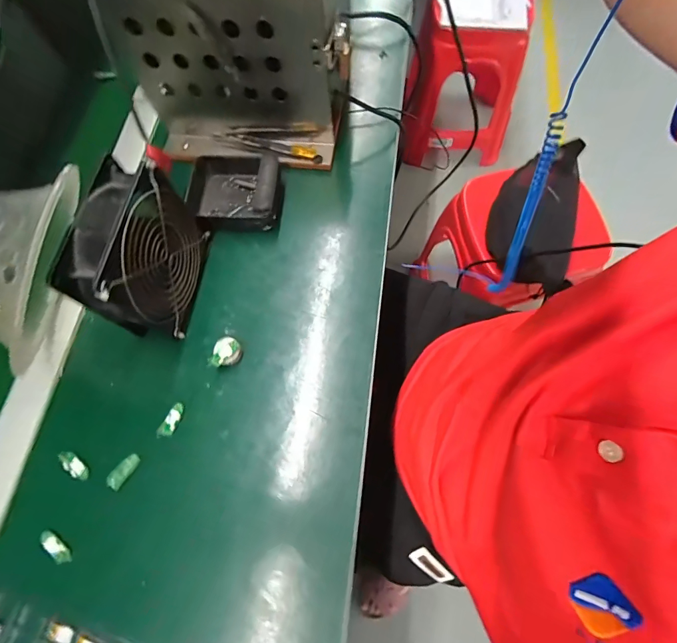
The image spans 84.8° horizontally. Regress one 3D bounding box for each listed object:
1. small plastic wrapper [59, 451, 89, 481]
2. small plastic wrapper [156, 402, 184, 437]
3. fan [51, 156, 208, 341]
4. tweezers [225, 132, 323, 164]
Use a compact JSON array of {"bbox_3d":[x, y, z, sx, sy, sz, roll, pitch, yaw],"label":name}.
[{"bbox_3d":[-0.232,0.126,0.324,0.031,0.004,0.013,35,75,16],"label":"small plastic wrapper"},{"bbox_3d":[-0.151,0.090,0.335,0.014,0.004,0.033,24,72,12],"label":"small plastic wrapper"},{"bbox_3d":[-0.175,-0.055,0.327,0.057,0.117,0.130,6,69,6],"label":"fan"},{"bbox_3d":[-0.073,-0.201,0.427,0.113,0.012,0.015,15,71,9],"label":"tweezers"}]

